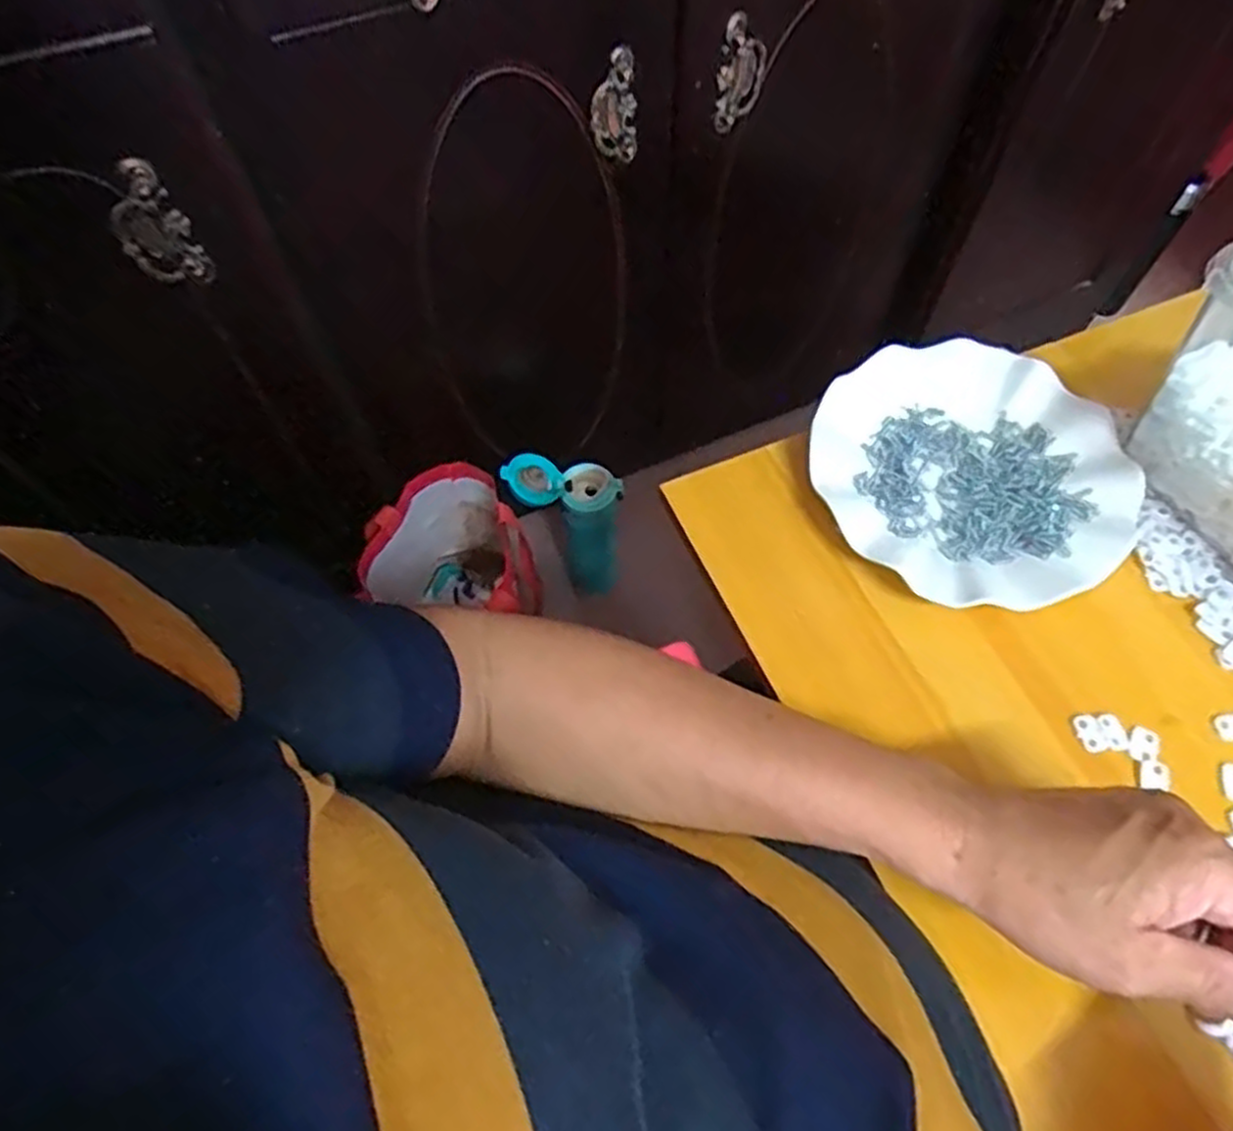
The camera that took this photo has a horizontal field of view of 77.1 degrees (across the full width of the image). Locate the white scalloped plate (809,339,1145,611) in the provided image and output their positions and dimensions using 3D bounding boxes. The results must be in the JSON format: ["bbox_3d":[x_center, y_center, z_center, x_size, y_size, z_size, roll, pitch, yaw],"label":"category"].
[{"bbox_3d":[0.211,-0.058,0.464,0.177,0.021,0.180,-1,62,2],"label":"white scalloped plate"}]

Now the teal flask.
[{"bbox_3d":[-0.053,-0.033,0.905,0.122,0.248,0.064,-3,62,1],"label":"teal flask"}]

